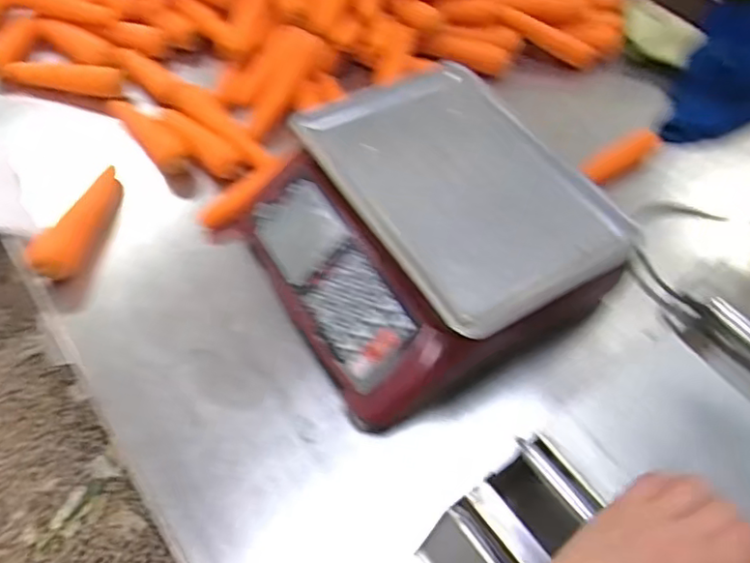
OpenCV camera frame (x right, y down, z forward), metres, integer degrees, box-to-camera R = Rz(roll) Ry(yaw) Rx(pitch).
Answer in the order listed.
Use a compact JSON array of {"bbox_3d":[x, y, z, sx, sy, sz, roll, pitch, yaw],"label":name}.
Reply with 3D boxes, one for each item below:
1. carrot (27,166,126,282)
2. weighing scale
[{"bbox_3d":[-0.349,-0.073,0.742,0.050,0.043,0.171,20,58,12],"label":"carrot"},{"bbox_3d":[0.053,-0.065,0.699,0.338,0.110,0.340,-24,60,-17],"label":"weighing scale"}]

